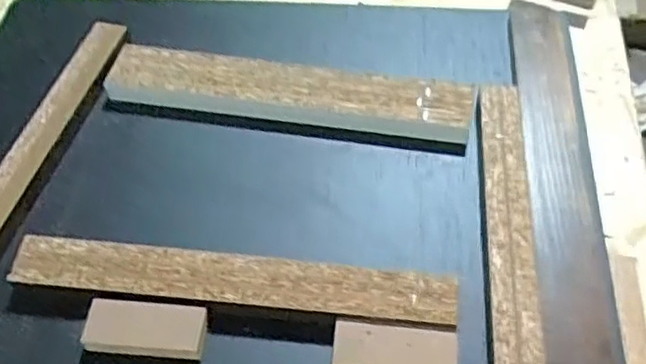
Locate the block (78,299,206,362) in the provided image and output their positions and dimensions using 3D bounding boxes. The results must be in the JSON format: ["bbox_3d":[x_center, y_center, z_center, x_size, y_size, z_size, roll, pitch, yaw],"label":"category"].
[{"bbox_3d":[-0.119,0.100,0.449,0.081,0.015,0.033,4,55,5],"label":"block"}]

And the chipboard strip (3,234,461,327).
[{"bbox_3d":[-0.064,0.070,0.466,0.306,0.023,0.038,5,55,6],"label":"chipboard strip"}]

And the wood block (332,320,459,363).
[{"bbox_3d":[0.047,0.112,0.433,0.079,0.015,0.033,5,55,5],"label":"wood block"}]

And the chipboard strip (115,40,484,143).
[{"bbox_3d":[-0.030,-0.076,0.570,0.307,0.033,0.049,8,55,8],"label":"chipboard strip"}]

